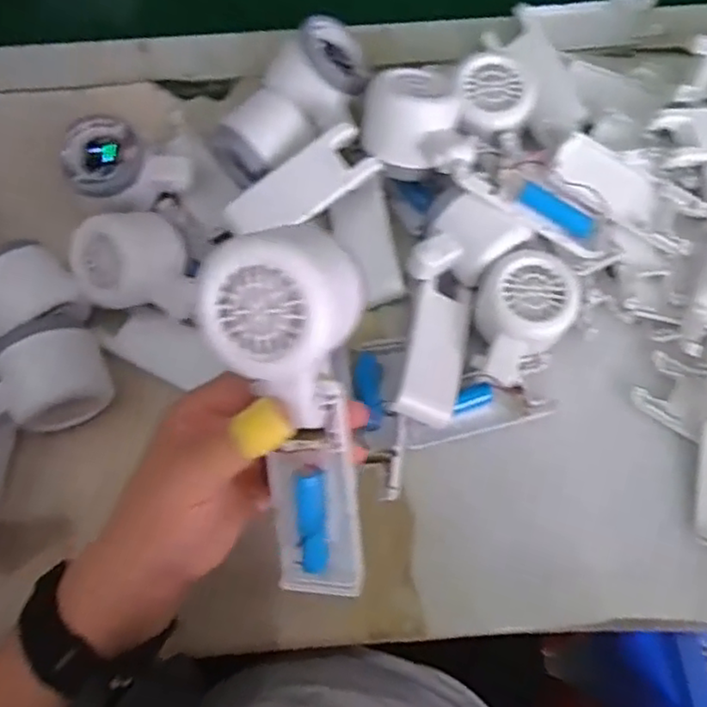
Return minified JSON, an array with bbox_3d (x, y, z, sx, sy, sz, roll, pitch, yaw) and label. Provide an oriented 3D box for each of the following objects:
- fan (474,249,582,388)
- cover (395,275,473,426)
[{"bbox_3d":[0.106,-0.021,0.415,0.060,0.044,0.081,11,73,3],"label":"fan"},{"bbox_3d":[0.052,-0.001,0.424,0.041,0.015,0.093,19,71,-16],"label":"cover"}]

